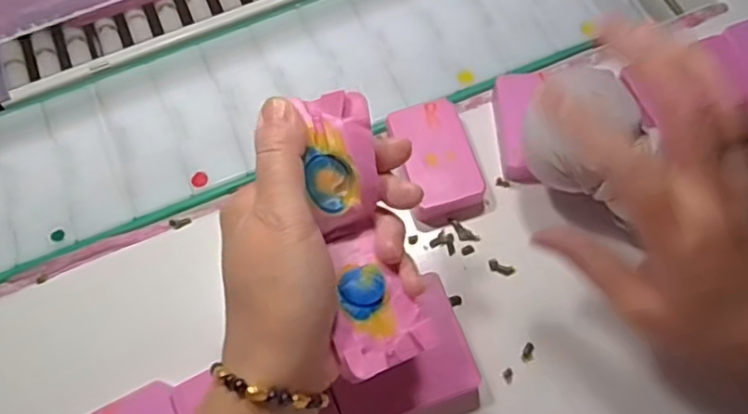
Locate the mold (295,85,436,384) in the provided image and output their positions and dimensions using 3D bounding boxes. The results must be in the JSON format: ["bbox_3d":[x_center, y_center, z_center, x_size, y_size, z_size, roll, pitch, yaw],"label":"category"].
[{"bbox_3d":[-0.006,0.010,0.289,0.038,0.038,0.124,-13,86,-3],"label":"mold"}]

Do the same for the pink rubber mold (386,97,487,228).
[{"bbox_3d":[0.039,-0.029,0.397,0.044,0.023,0.075,-16,67,-5],"label":"pink rubber mold"}]

